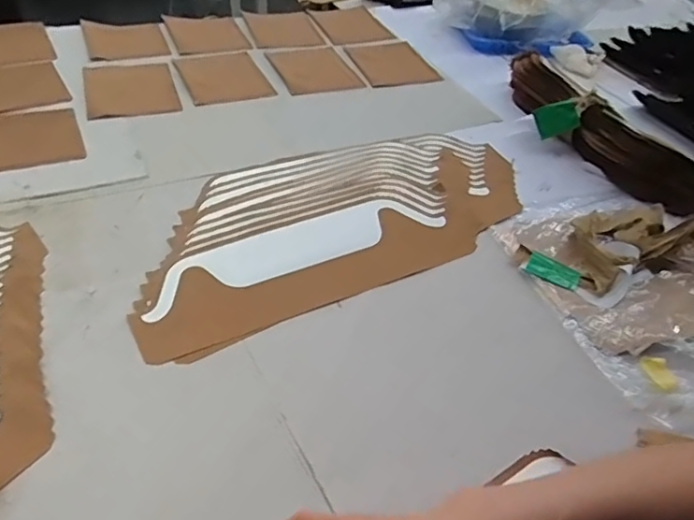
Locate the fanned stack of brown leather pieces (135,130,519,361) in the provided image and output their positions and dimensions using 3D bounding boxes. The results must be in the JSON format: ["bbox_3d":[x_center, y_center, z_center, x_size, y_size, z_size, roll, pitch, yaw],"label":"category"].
[{"bbox_3d":[-0.009,-0.066,0.729,0.558,0.017,0.270,-20,48,-26],"label":"fanned stack of brown leather pieces"}]

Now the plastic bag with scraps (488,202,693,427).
[{"bbox_3d":[0.362,0.032,0.661,0.263,0.034,0.332,-11,44,-18],"label":"plastic bag with scraps"}]

